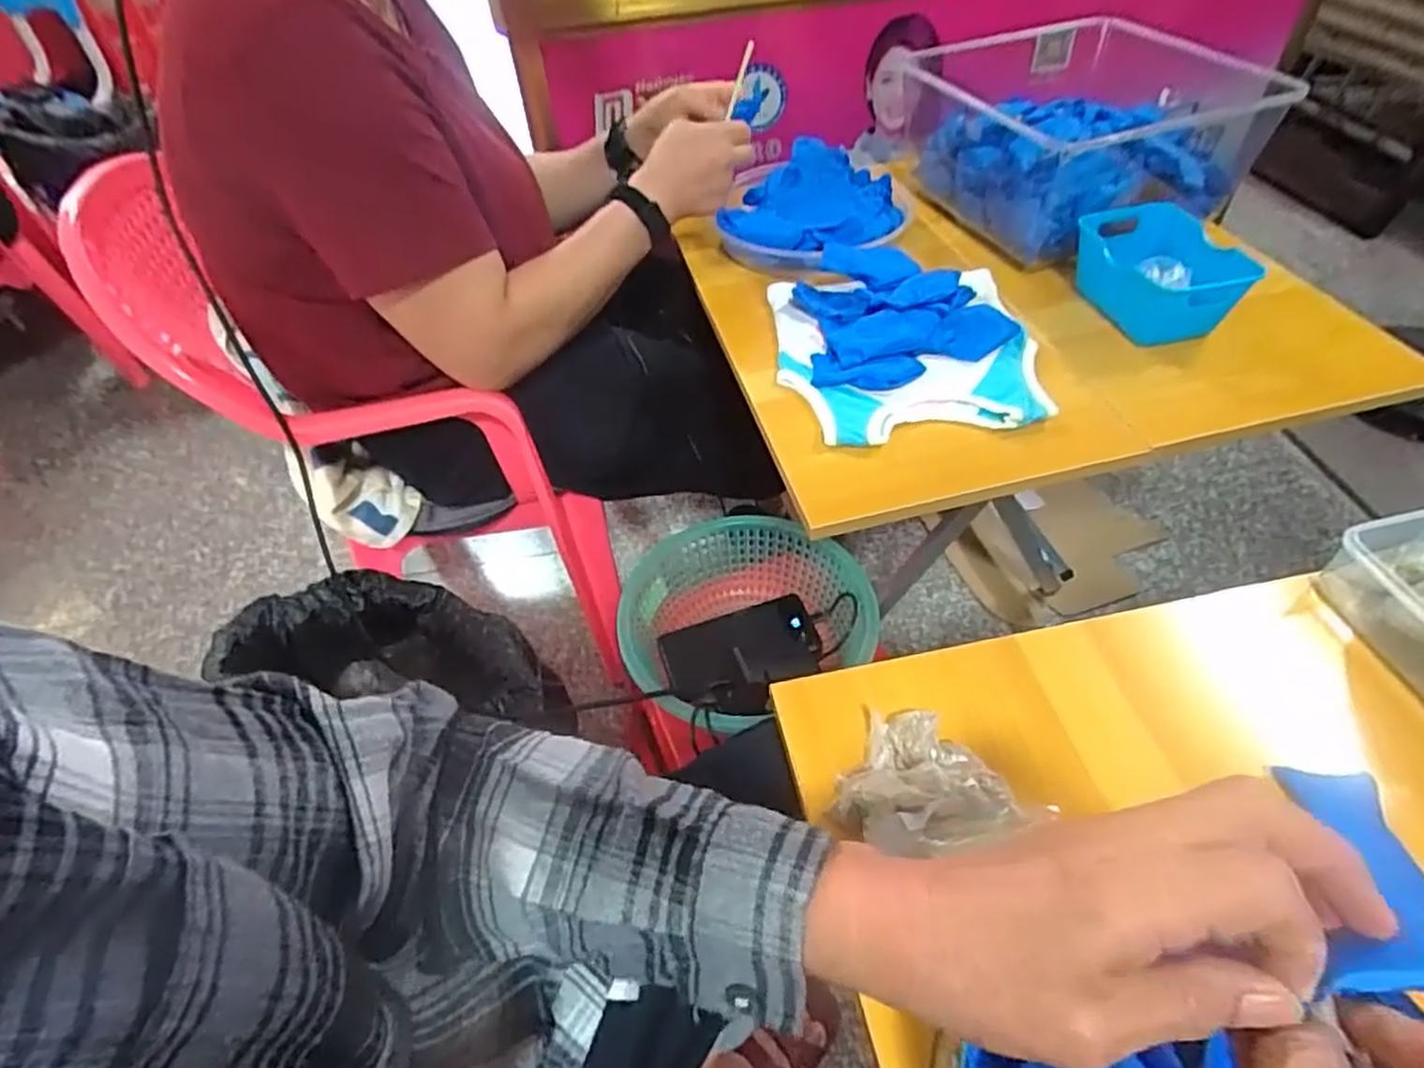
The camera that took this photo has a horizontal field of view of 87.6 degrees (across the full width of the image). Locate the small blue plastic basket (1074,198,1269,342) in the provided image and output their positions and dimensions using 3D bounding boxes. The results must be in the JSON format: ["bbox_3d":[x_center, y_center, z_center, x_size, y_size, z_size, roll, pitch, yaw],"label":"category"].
[{"bbox_3d":[0.418,-0.246,0.706,0.113,0.063,0.151,-11,48,-3],"label":"small blue plastic basket"}]

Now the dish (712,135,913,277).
[{"bbox_3d":[0.121,-0.377,0.862,0.204,0.053,0.231,16,52,19],"label":"dish"}]

